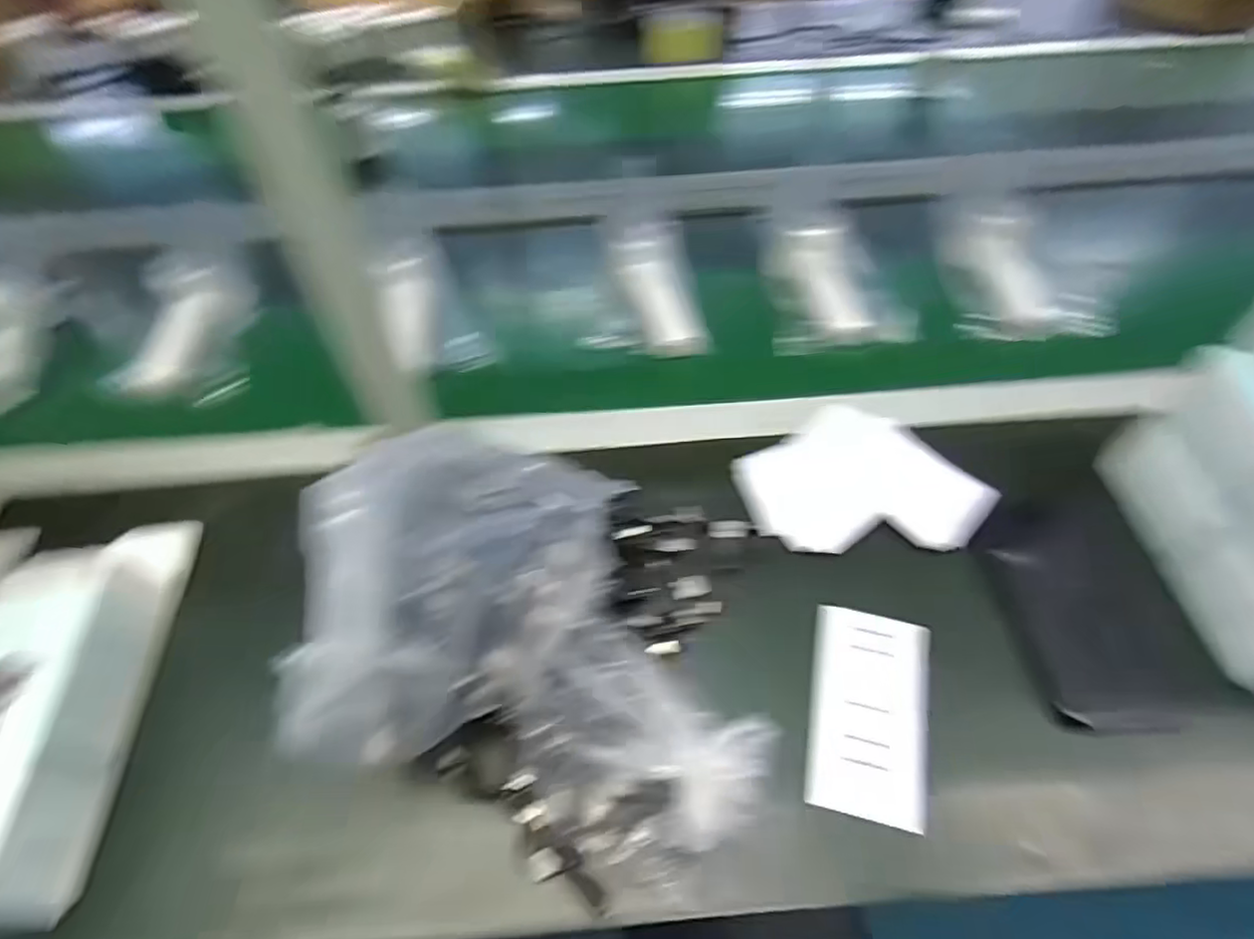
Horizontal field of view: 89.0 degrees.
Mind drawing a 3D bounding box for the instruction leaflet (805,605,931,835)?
[{"bbox_3d":[0.145,0.145,0.382,0.067,0.014,0.119,10,52,10],"label":"instruction leaflet"}]

